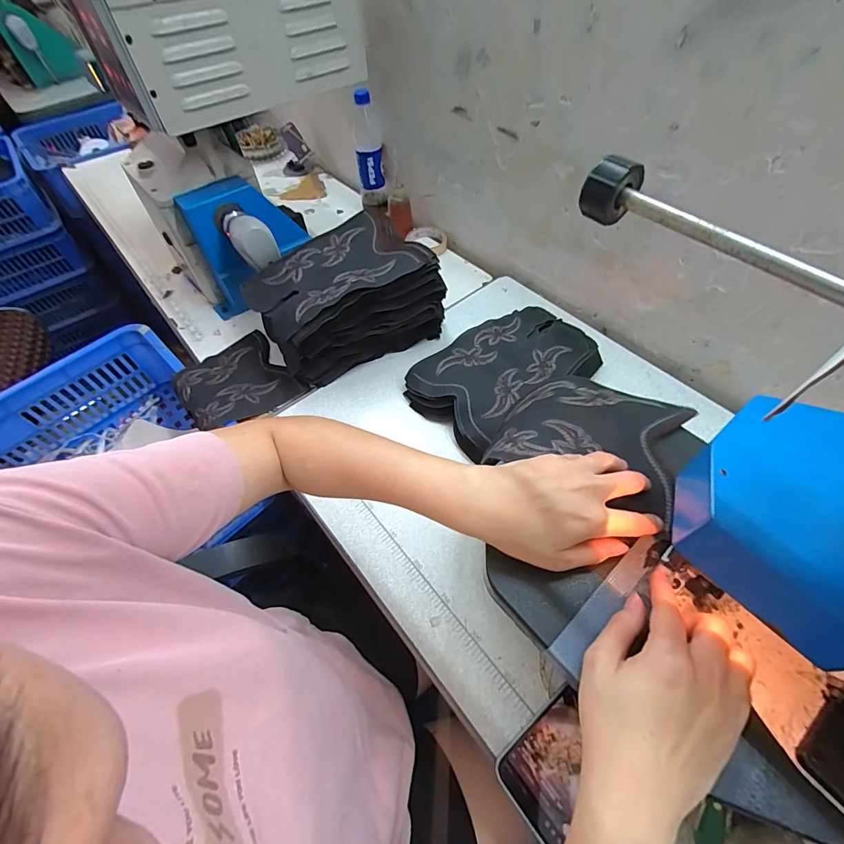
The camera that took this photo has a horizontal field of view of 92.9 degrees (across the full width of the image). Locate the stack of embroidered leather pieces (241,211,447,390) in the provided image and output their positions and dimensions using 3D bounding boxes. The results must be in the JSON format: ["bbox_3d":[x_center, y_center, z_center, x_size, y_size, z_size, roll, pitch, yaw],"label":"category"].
[{"bbox_3d":[-0.116,-0.181,0.643,0.245,0.149,0.179,-31,59,-17],"label":"stack of embroidered leather pieces"}]

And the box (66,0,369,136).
[{"bbox_3d":[-0.270,-0.552,0.571,0.353,0.142,0.180,-32,60,-17],"label":"box"}]

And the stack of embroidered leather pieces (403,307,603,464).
[{"bbox_3d":[0.129,-0.083,0.633,0.286,0.059,0.177,-35,60,-19],"label":"stack of embroidered leather pieces"}]

